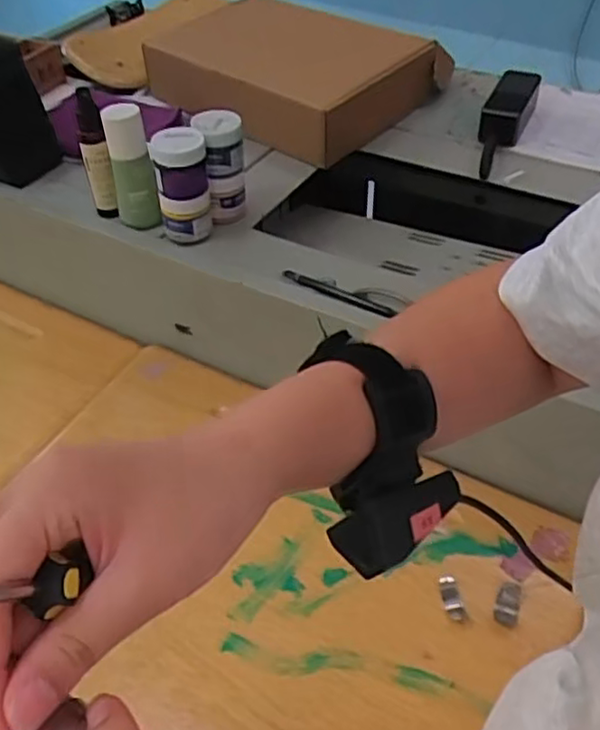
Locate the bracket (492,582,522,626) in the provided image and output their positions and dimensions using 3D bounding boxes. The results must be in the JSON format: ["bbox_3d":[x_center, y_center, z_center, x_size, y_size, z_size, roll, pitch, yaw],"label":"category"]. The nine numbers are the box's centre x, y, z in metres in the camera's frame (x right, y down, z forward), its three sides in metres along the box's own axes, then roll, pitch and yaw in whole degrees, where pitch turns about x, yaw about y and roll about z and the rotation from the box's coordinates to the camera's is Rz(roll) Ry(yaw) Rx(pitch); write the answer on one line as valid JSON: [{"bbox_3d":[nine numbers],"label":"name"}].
[{"bbox_3d":[0.189,0.216,0.611,0.021,0.004,0.040,13,48,15],"label":"bracket"}]

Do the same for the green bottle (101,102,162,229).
[{"bbox_3d":[-0.190,-0.222,0.756,0.048,0.133,0.043,-14,47,-11],"label":"green bottle"}]

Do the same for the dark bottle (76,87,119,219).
[{"bbox_3d":[-0.232,-0.236,0.768,0.028,0.144,0.032,-18,48,-15],"label":"dark bottle"}]

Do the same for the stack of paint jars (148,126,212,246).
[{"bbox_3d":[-0.130,-0.199,0.749,0.056,0.115,0.049,-9,46,-6],"label":"stack of paint jars"}]

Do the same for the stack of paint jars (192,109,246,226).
[{"bbox_3d":[-0.087,-0.226,0.776,0.048,0.123,0.043,-14,47,-11],"label":"stack of paint jars"}]

